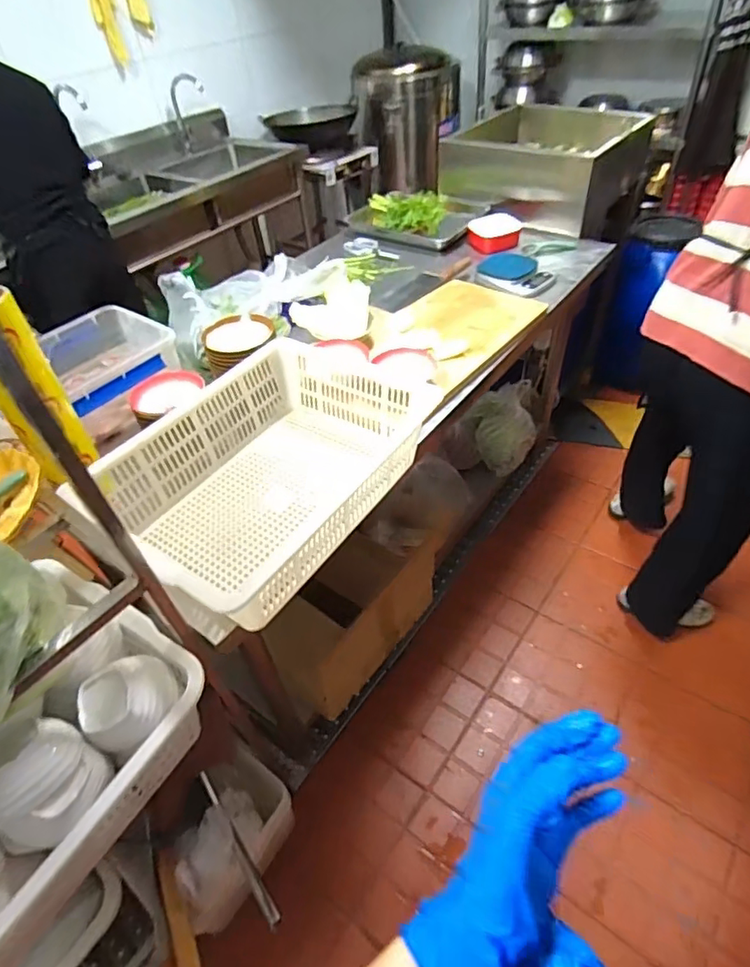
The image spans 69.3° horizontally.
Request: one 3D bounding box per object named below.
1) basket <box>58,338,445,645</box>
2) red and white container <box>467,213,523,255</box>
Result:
[{"bbox_3d":[-0.160,-0.034,0.899,0.371,0.146,0.542,24,52,27],"label":"basket"},{"bbox_3d":[0.330,-0.697,1.509,0.123,0.063,0.121,-18,45,-12],"label":"red and white container"}]

